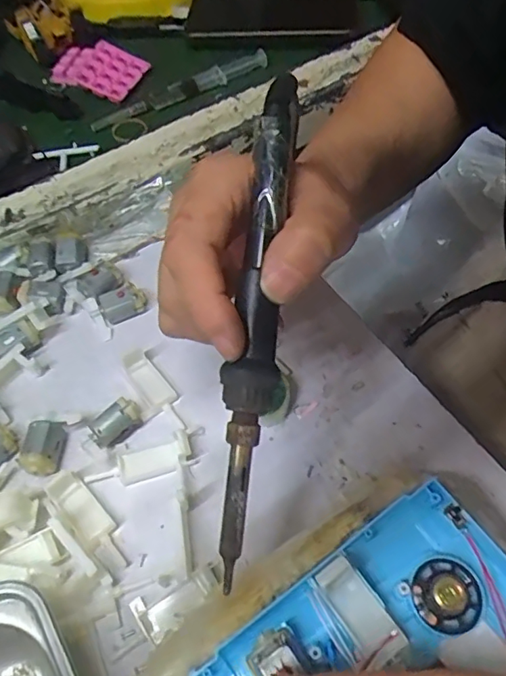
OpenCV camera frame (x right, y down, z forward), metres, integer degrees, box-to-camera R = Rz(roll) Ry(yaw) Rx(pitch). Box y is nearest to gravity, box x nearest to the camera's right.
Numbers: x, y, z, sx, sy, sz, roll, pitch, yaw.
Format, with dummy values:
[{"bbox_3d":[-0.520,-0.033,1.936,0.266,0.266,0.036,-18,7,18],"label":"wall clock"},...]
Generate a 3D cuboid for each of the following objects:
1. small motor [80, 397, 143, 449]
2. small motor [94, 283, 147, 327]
[{"bbox_3d":[-0.079,0.050,0.295,0.016,0.016,0.033,37,66,23],"label":"small motor"},{"bbox_3d":[-0.086,-0.023,0.344,0.030,0.017,0.017,-23,59,-12],"label":"small motor"}]

